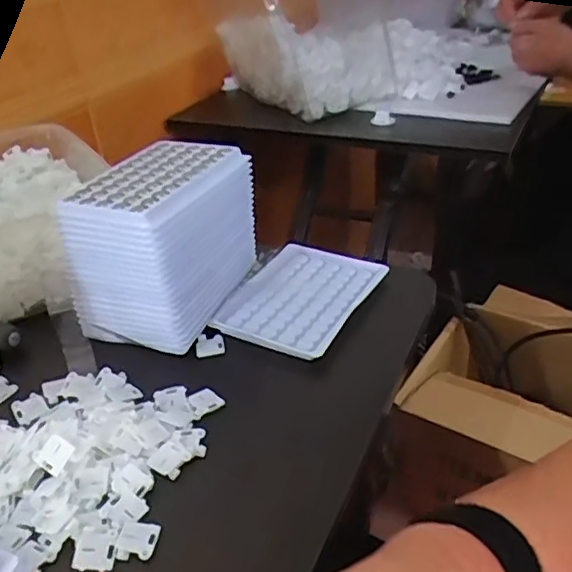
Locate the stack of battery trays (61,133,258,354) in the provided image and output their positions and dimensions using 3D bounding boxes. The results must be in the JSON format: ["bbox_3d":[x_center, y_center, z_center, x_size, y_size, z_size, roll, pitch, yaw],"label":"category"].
[{"bbox_3d":[-0.093,-0.037,0.471,0.095,0.108,0.129,11,37,22],"label":"stack of battery trays"}]

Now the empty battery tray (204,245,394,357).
[{"bbox_3d":[0.012,0.007,0.487,0.096,0.012,0.126,13,38,25],"label":"empty battery tray"}]

